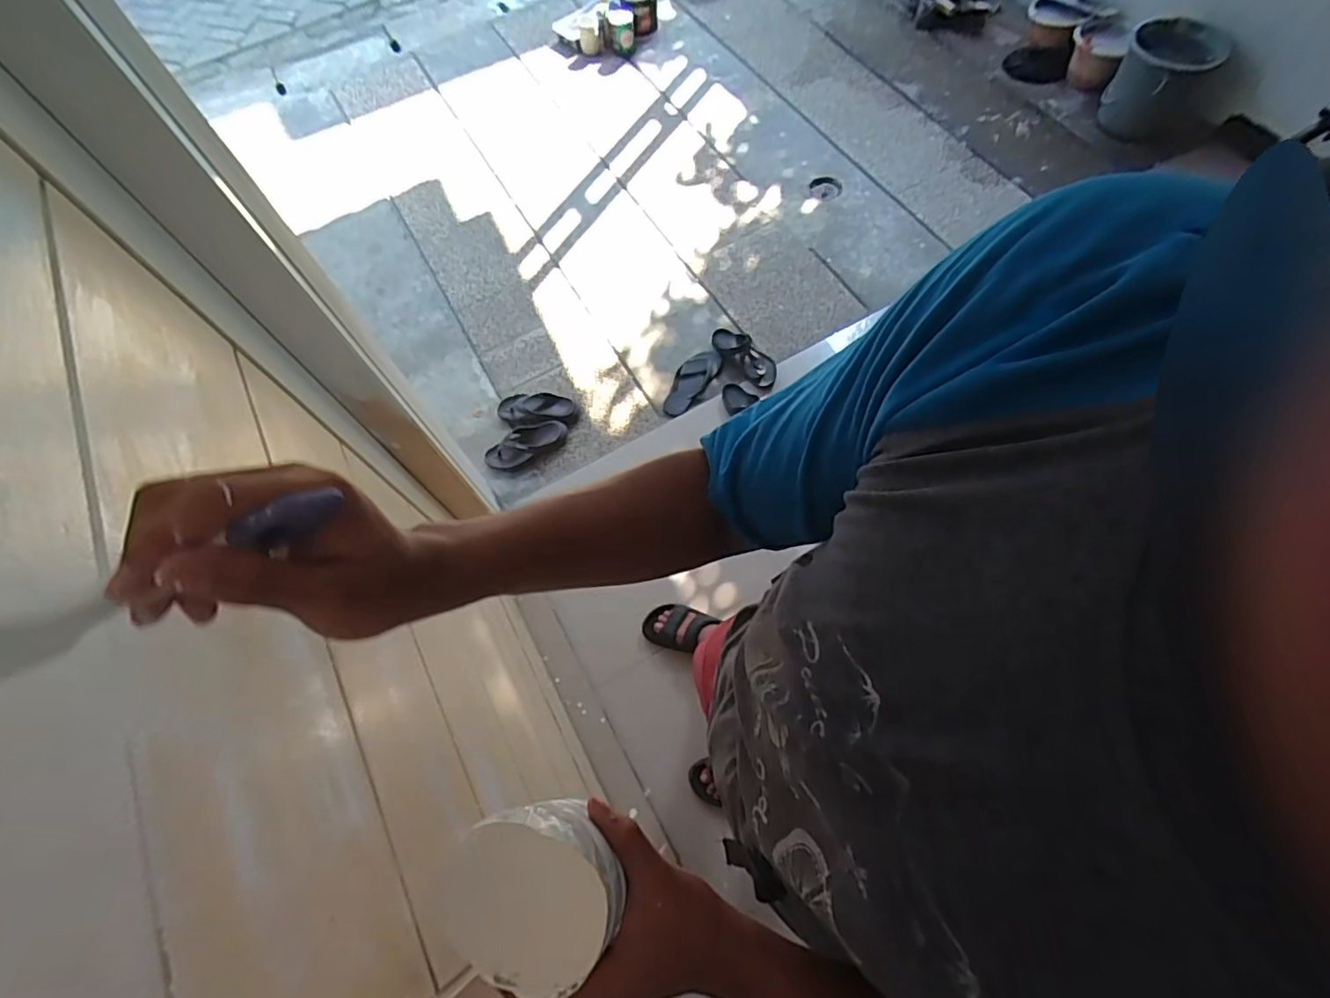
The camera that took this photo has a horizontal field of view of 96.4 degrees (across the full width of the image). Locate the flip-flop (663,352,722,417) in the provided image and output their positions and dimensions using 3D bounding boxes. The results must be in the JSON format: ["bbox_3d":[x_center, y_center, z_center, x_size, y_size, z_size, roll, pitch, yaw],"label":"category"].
[{"bbox_3d":[0.079,-0.379,1.935,0.113,0.030,0.262,35,83,19],"label":"flip-flop"}]

